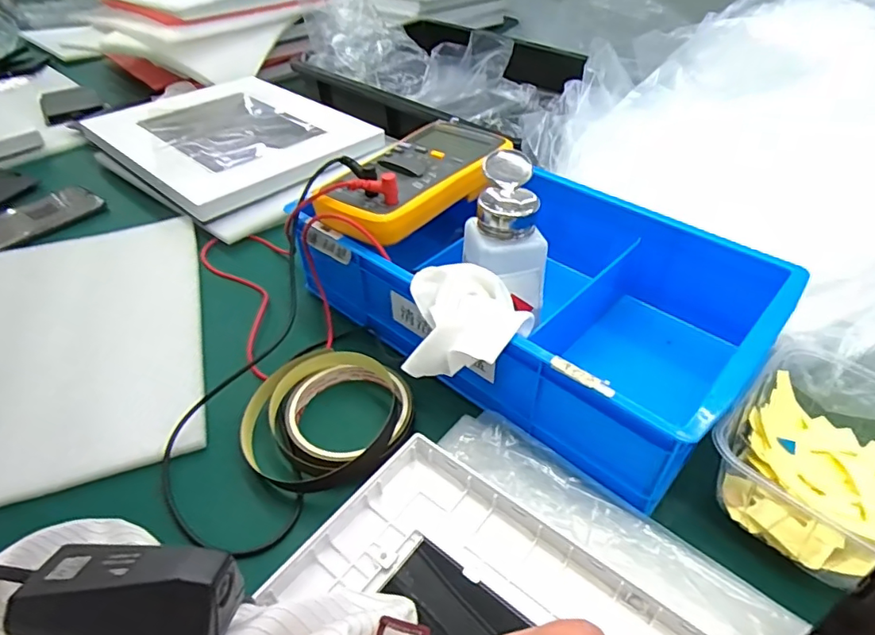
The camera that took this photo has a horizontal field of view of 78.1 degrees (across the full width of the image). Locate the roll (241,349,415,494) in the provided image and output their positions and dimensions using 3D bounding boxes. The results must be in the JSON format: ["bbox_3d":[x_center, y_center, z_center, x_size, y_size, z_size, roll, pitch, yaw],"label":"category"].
[{"bbox_3d":[-0.077,0.070,0.378,0.111,0.027,0.103,0,42,0],"label":"roll"}]

